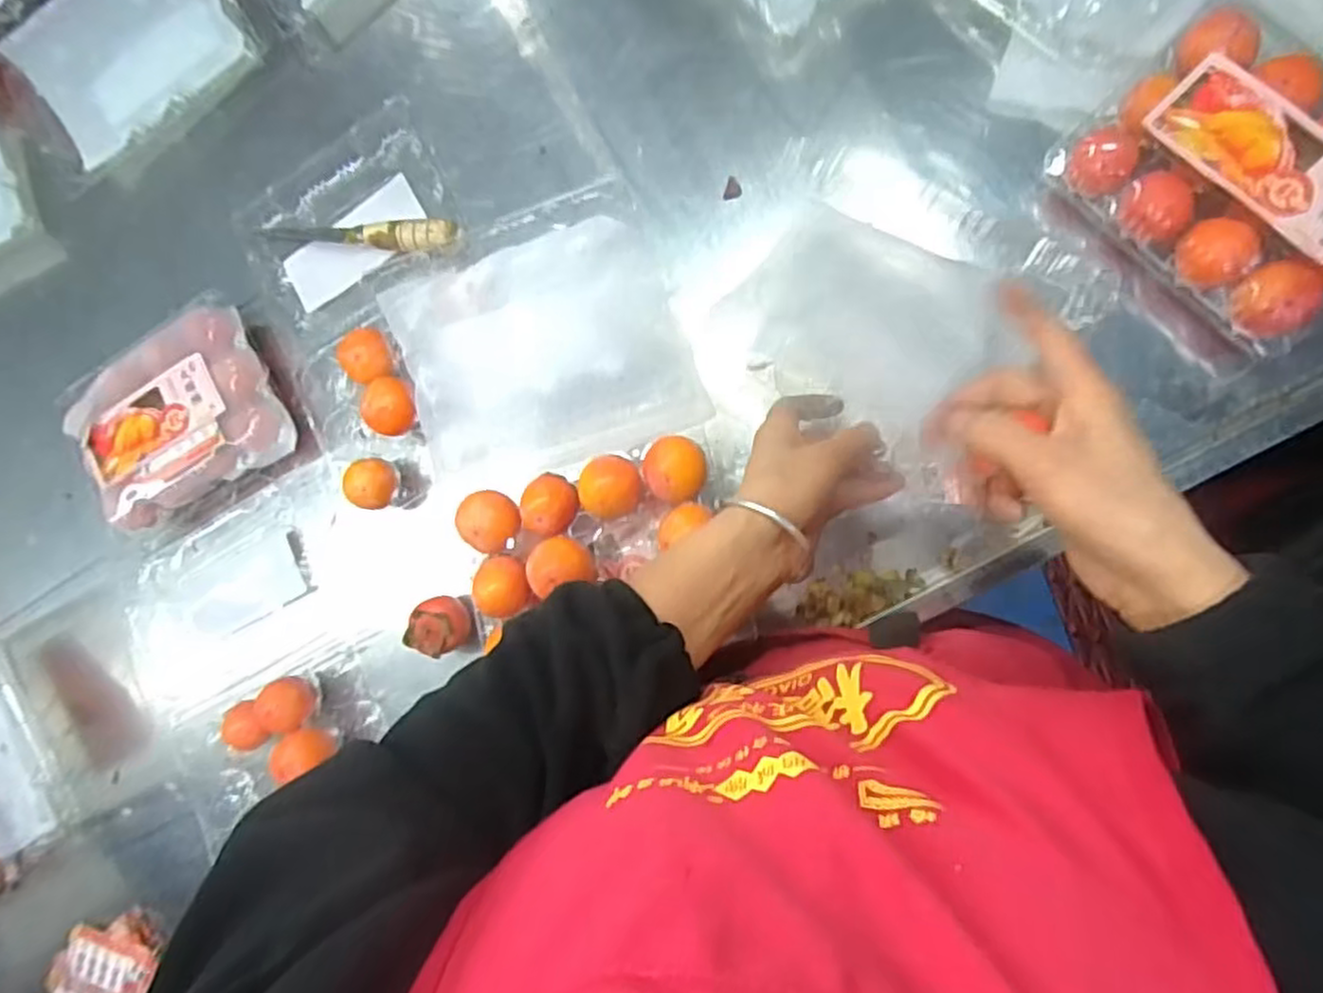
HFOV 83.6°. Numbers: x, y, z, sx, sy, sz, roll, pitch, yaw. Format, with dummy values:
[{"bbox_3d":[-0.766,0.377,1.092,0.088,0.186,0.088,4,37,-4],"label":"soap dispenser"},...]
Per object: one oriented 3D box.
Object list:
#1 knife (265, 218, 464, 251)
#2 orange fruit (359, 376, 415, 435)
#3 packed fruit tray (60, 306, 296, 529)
[{"bbox_3d":[-0.262,-0.224,0.635,0.193,0.022,0.025,8,91,22],"label":"knife"},{"bbox_3d":[-0.220,-0.073,0.609,0.035,0.045,0.046,8,90,12],"label":"orange fruit"},{"bbox_3d":[-0.417,-0.065,0.642,0.186,0.055,0.140,-28,83,10],"label":"packed fruit tray"}]

